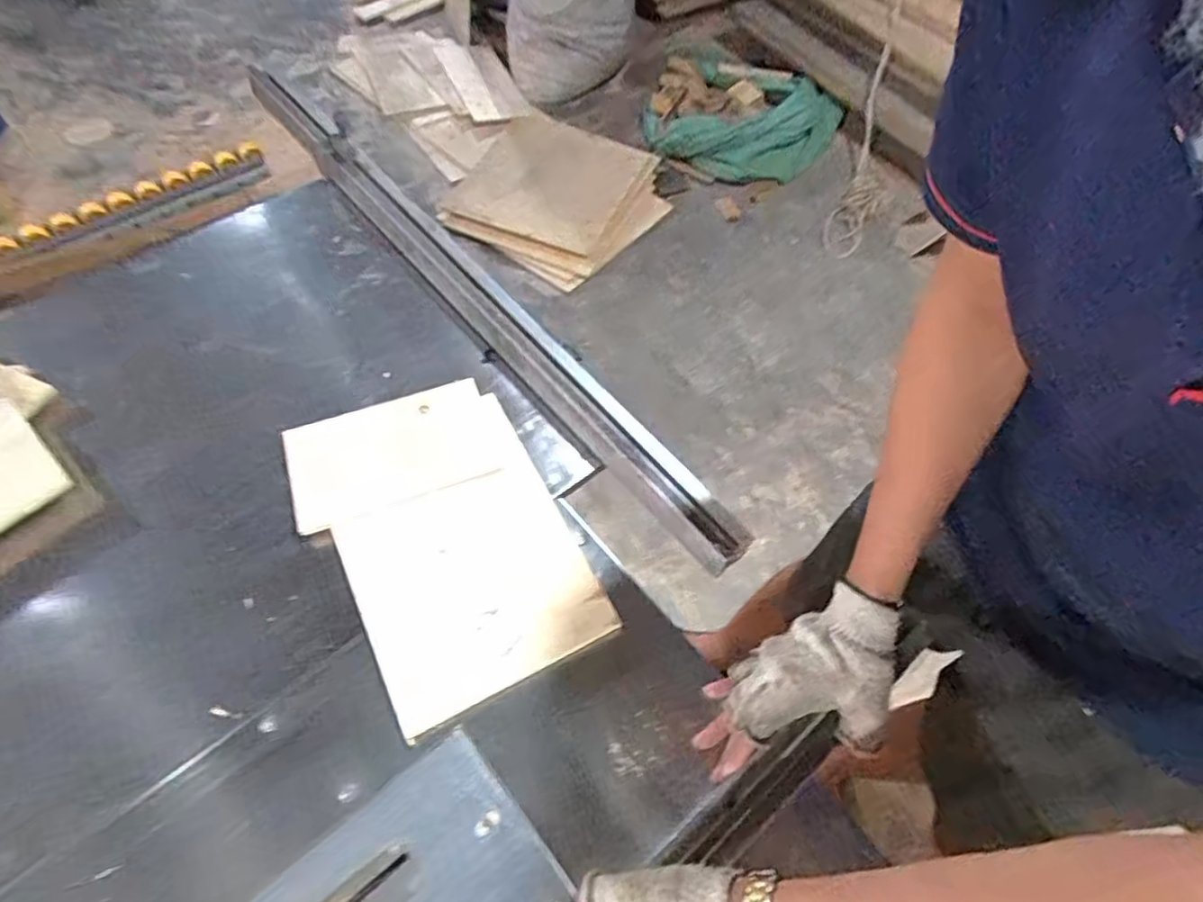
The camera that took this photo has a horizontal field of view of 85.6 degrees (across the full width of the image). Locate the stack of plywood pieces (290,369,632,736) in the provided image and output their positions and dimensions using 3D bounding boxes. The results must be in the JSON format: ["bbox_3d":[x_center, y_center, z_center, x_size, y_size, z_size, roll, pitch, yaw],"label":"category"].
[{"bbox_3d":[-0.148,0.073,0.607,0.208,0.028,0.313,-25,63,-15],"label":"stack of plywood pieces"}]

